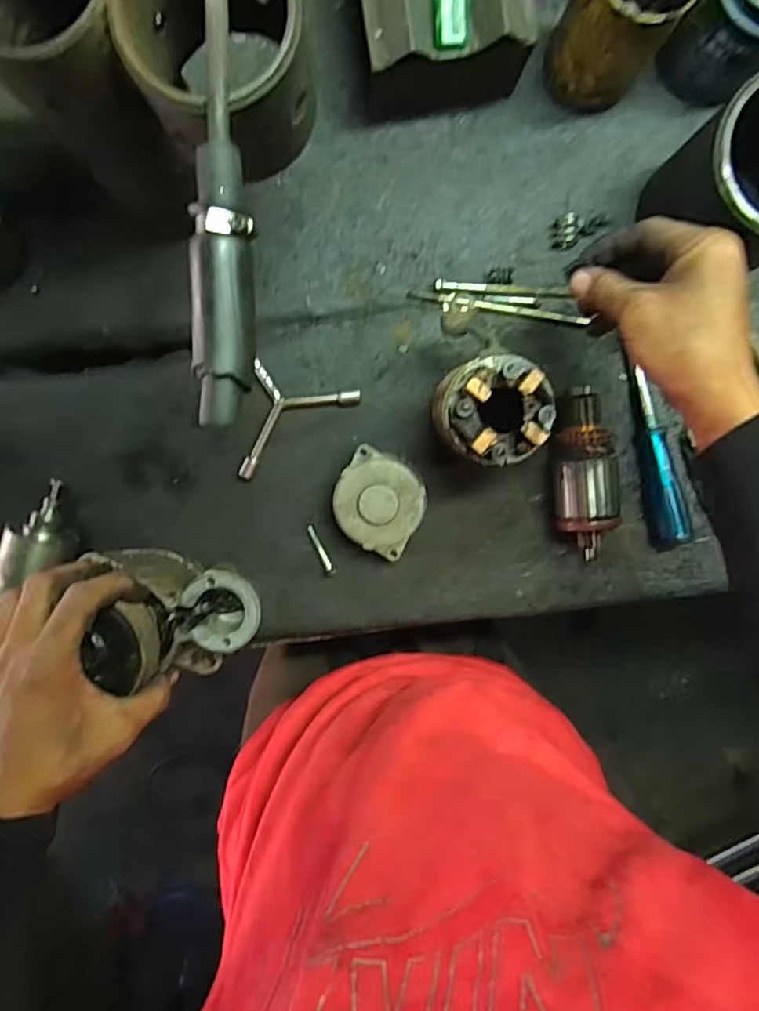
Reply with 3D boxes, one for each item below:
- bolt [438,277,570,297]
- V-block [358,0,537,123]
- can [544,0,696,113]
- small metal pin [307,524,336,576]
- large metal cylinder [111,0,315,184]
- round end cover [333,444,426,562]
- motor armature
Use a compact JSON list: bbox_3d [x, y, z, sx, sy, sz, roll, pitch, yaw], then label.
[{"bbox_3d":[0.106,-0.185,0.500,0.116,0.007,0.009,1,96,-6],"label":"bolt"},{"bbox_3d":[0.045,-0.370,0.436,0.124,0.098,0.121,-7,96,1],"label":"V-block"},{"bbox_3d":[0.175,-0.356,0.427,0.076,0.113,0.081,28,95,-3],"label":"can"},{"bbox_3d":[-0.054,0.042,0.536,0.009,0.006,0.050,-27,95,3],"label":"small metal pin"},{"bbox_3d":[-0.082,-0.225,0.301,0.091,0.076,0.090,28,95,-3],"label":"large metal cylinder"},{"bbox_3d":[-0.001,-0.003,0.517,0.076,0.037,0.077,30,95,-3],"label":"round end cover"},{"bbox_3d":[0.175,-0.027,0.502,0.052,0.049,0.145,-4,96,0],"label":"motor armature"}]

